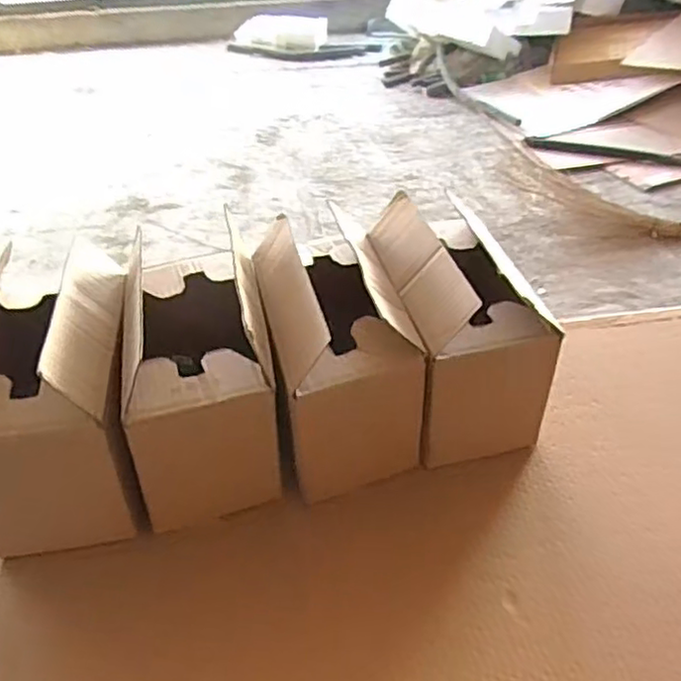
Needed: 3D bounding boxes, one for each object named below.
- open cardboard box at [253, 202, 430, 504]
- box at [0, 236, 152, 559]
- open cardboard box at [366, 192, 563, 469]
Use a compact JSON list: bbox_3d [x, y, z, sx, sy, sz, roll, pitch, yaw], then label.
[{"bbox_3d":[-0.004,0.006,0.715,0.135,0.205,0.219,-10,41,-10],"label":"open cardboard box"},{"bbox_3d":[-0.275,0.043,0.661,0.139,0.195,0.217,-8,41,-8],"label":"box"},{"bbox_3d":[0.122,-0.019,0.747,0.136,0.202,0.221,-10,41,-10],"label":"open cardboard box"}]

